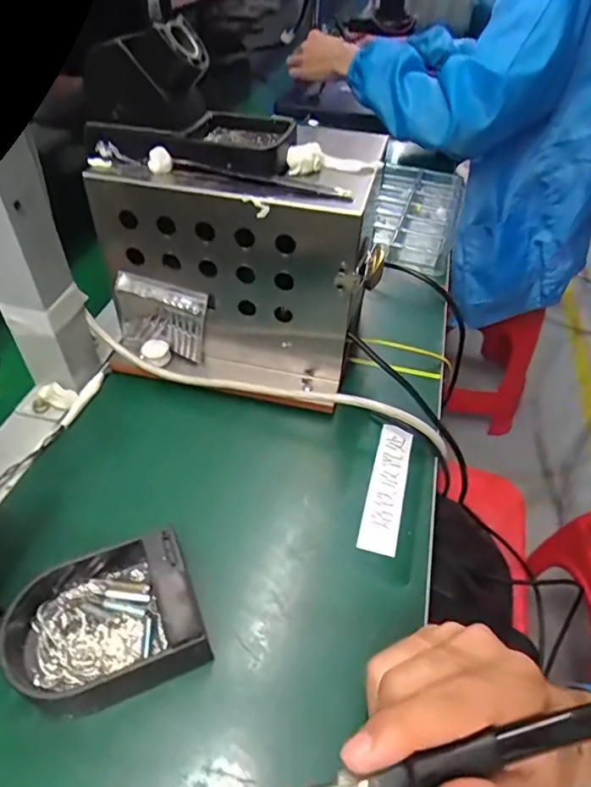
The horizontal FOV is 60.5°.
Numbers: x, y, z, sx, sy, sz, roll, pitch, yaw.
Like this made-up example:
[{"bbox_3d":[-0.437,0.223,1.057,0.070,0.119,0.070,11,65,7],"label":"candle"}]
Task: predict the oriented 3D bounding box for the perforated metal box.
[{"bbox_3d":[-0.050,-0.102,0.417,0.195,0.191,0.130,13,45,9],"label":"perforated metal box"}]

